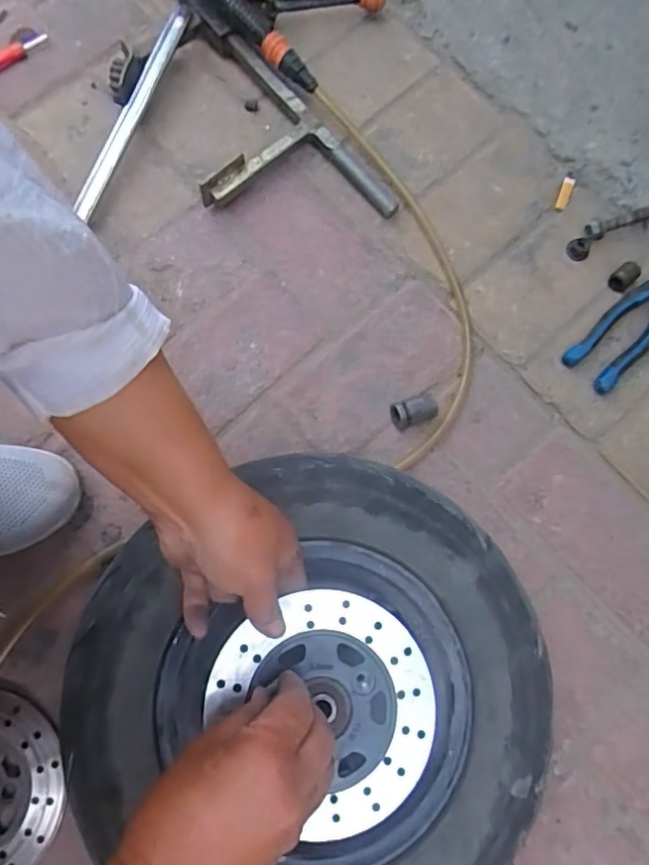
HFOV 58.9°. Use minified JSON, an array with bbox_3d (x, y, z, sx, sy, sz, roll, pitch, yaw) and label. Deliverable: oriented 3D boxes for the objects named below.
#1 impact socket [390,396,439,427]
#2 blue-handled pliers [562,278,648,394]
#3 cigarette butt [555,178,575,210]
[{"bbox_3d":[0.083,-0.019,0.525,0.042,0.017,0.022,-15,78,-4],"label":"impact socket"},{"bbox_3d":[0.311,-0.121,0.549,0.050,0.016,0.197,44,80,8],"label":"blue-handled pliers"},{"bbox_3d":[0.250,-0.248,0.597,0.012,0.006,0.038,20,78,4],"label":"cigarette butt"}]

